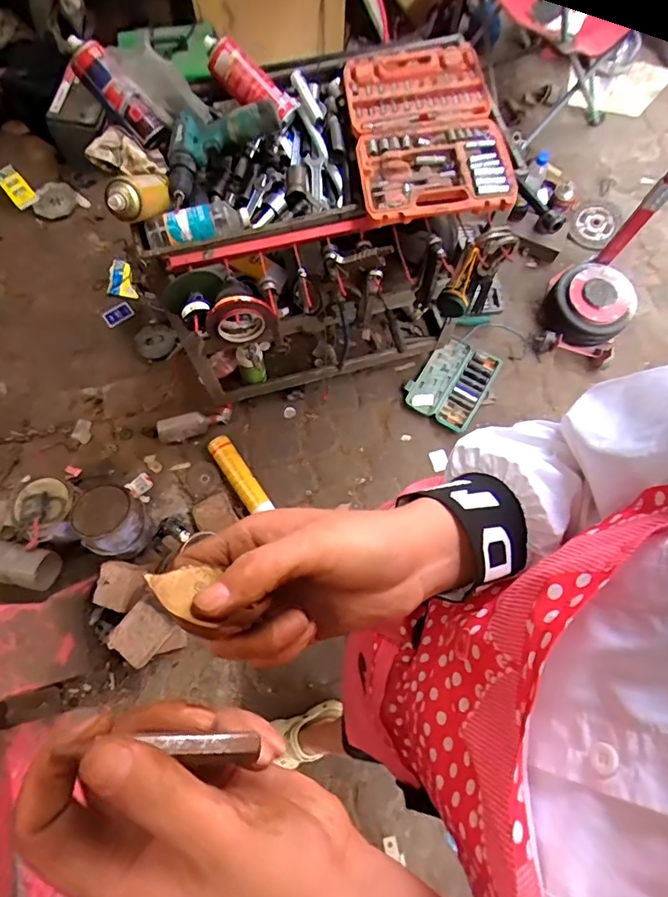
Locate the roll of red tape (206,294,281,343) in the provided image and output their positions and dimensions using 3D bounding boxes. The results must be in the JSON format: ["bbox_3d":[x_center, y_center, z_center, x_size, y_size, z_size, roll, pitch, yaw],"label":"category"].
[{"bbox_3d":[-0.161,-0.226,0.875,0.112,0.108,0.041,-8,74,-4],"label":"roll of red tape"}]

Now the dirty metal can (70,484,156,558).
[{"bbox_3d":[-0.576,0.199,1.345,0.151,0.191,0.177,-20,75,-7],"label":"dirty metal can"}]

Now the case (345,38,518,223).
[{"bbox_3d":[0.157,-0.563,0.869,0.243,0.041,0.381,-5,74,-3],"label":"case"}]

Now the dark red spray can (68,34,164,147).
[{"bbox_3d":[-0.367,-0.599,0.845,0.181,0.063,0.049,45,76,-25],"label":"dark red spray can"}]

